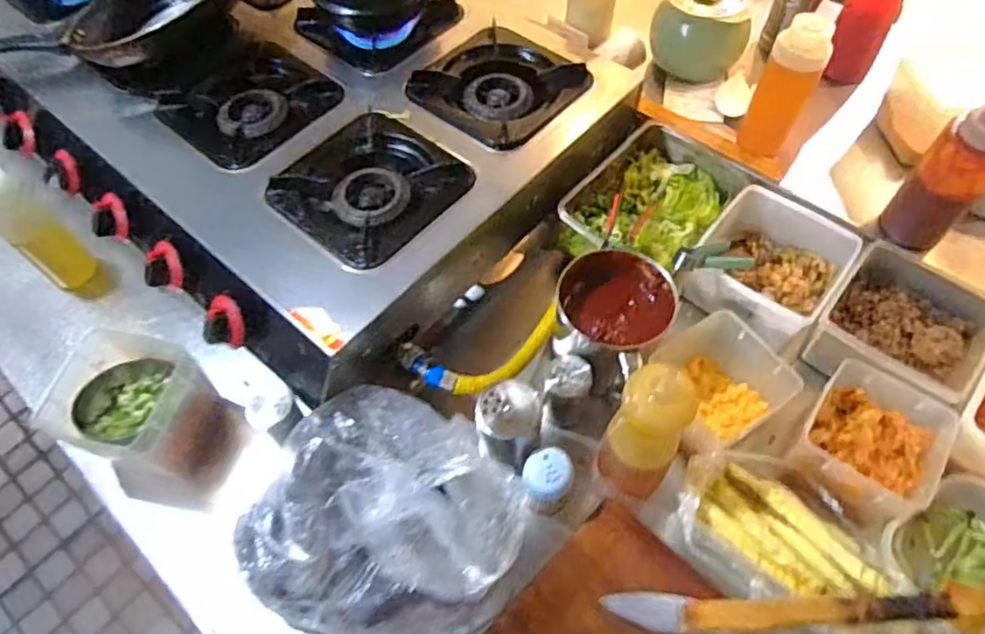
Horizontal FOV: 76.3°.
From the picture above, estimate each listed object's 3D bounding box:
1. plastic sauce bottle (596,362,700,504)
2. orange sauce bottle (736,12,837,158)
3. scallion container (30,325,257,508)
[{"bbox_3d":[0.141,0.116,0.594,0.067,0.198,0.064,31,64,19],"label":"plastic sauce bottle"},{"bbox_3d":[0.340,-0.264,0.735,0.061,0.162,0.049,22,62,14],"label":"orange sauce bottle"},{"bbox_3d":[-0.368,0.128,0.699,0.136,0.195,0.127,13,60,9],"label":"scallion container"}]

